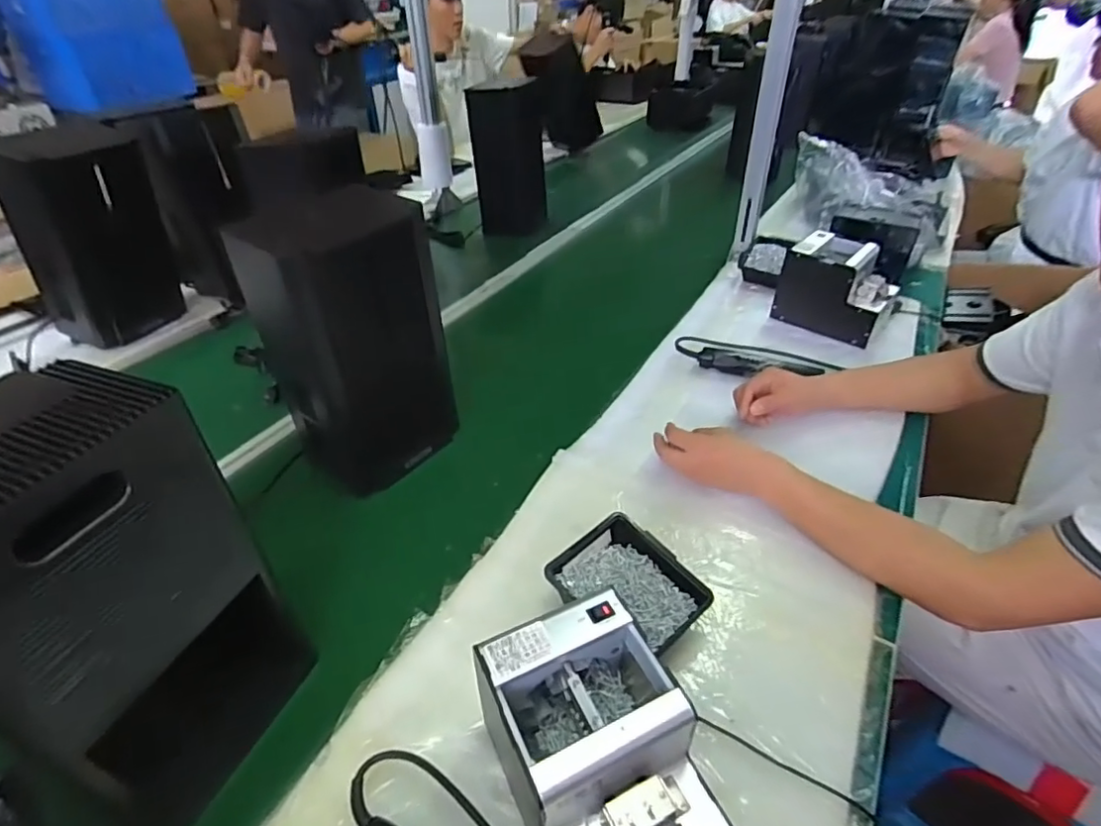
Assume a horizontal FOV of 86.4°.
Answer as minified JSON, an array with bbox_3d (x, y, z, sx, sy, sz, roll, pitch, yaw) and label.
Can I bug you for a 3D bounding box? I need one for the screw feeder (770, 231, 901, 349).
[{"bbox_3d":[0.538,-0.233,1.109,0.190,0.140,0.138,28,47,33],"label":"screw feeder"}]

